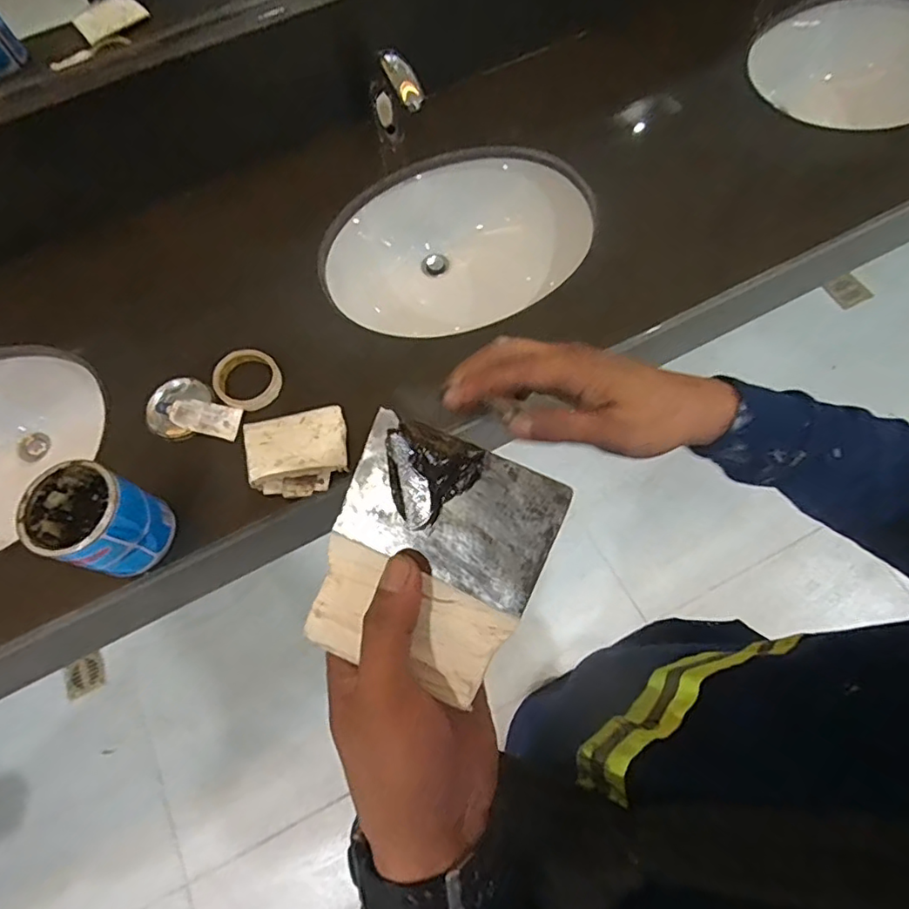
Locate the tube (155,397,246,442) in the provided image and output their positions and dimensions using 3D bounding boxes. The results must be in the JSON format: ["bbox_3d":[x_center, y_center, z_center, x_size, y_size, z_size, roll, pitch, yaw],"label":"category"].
[{"bbox_3d":[-0.353,-0.054,0.775,0.118,0.015,0.046,14,70,8],"label":"tube"}]

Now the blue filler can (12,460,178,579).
[{"bbox_3d":[-0.415,0.077,0.659,0.111,0.118,0.100,22,71,11],"label":"blue filler can"}]

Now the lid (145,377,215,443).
[{"bbox_3d":[-0.384,-0.067,0.787,0.082,0.017,0.092,25,71,3],"label":"lid"}]

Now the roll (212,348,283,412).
[{"bbox_3d":[-0.288,-0.105,0.787,0.088,0.023,0.088,-1,68,3],"label":"roll"}]

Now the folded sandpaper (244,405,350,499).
[{"bbox_3d":[-0.206,-0.002,0.737,0.128,0.016,0.114,-11,68,-1],"label":"folded sandpaper"}]

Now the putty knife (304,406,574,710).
[{"bbox_3d":[-0.010,0.045,0.241,0.087,0.007,0.102,22,95,4],"label":"putty knife"}]

